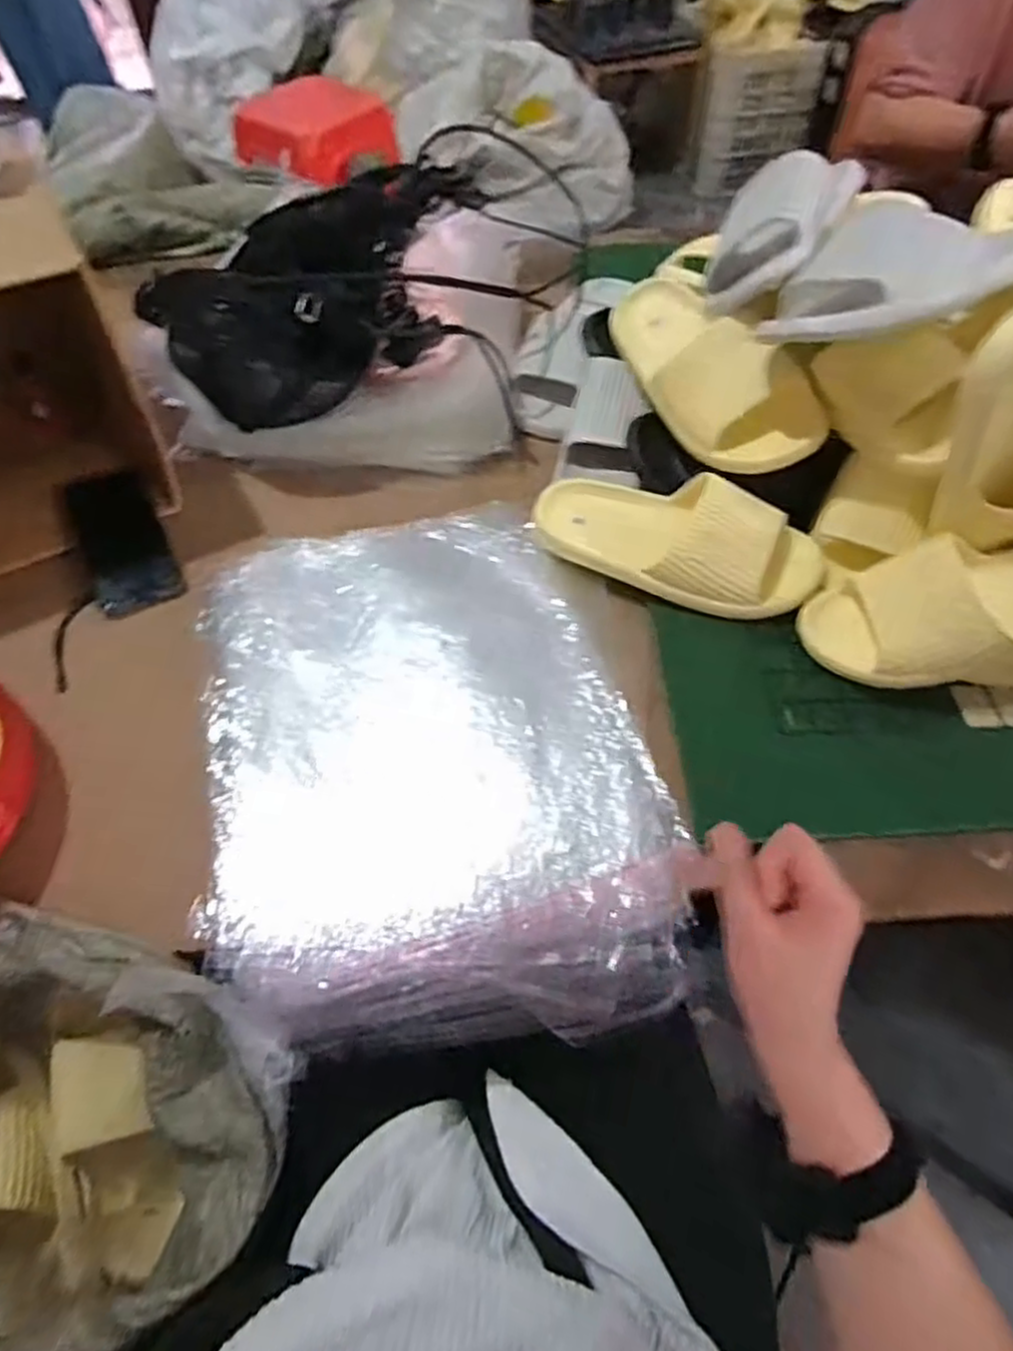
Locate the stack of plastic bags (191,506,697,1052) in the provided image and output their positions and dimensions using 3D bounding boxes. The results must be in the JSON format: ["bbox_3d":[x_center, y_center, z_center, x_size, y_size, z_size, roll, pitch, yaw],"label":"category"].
[{"bbox_3d":[-0.067,0.057,0.603,0.330,0.064,0.451,-10,57,-5],"label":"stack of plastic bags"}]

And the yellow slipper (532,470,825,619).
[{"bbox_3d":[0.147,-0.126,0.639,0.251,0.068,0.101,20,59,14],"label":"yellow slipper"}]

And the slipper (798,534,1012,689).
[{"bbox_3d":[0.367,-0.059,0.557,0.252,0.060,0.102,-11,55,11],"label":"slipper"}]

